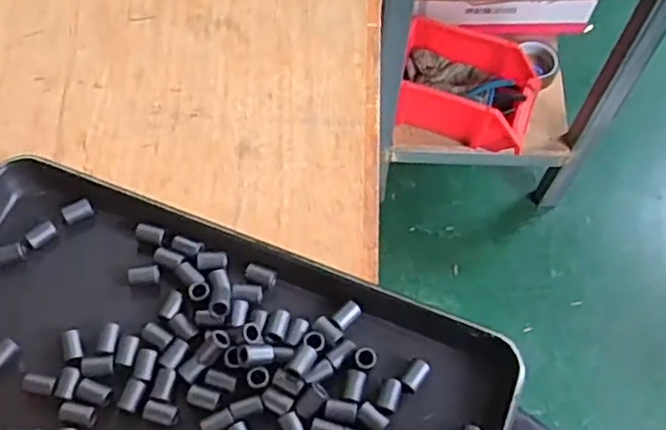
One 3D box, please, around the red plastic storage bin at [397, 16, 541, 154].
[{"bbox_3d":[0.232,-0.223,1.190,0.240,0.119,0.168,18,63,8],"label":"red plastic storage bin"}]

